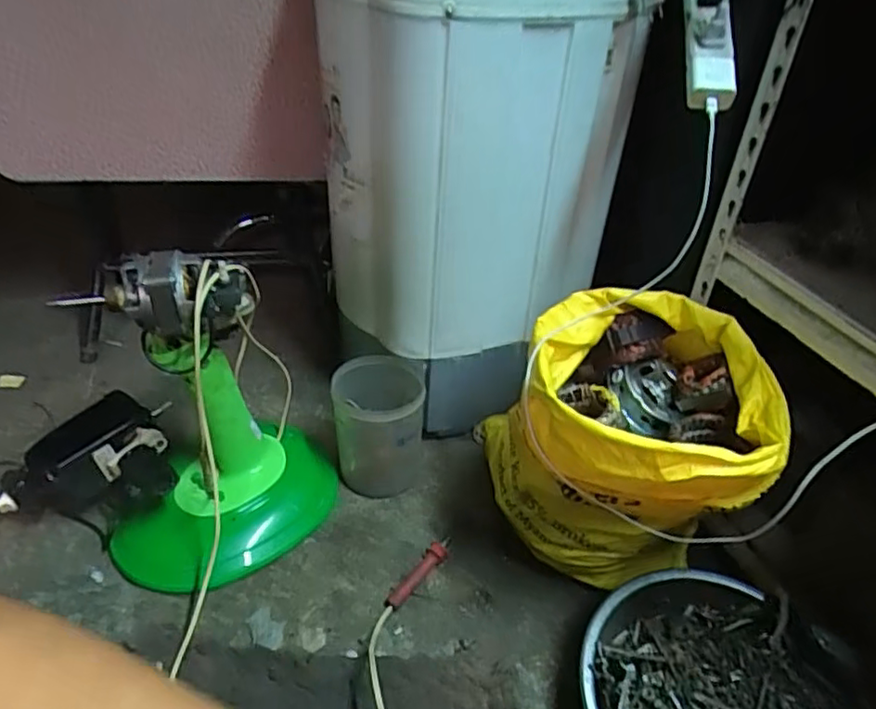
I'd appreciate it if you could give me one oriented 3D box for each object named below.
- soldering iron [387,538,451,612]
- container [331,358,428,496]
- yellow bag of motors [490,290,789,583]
[{"bbox_3d":[-0.027,0.301,0.858,0.026,0.028,0.125,29,44,31],"label":"soldering iron"},{"bbox_3d":[-0.091,0.113,0.959,0.130,0.182,0.117,-1,37,-5],"label":"container"},{"bbox_3d":[0.226,0.132,0.777,0.261,0.324,0.289,-1,37,-5],"label":"yellow bag of motors"}]

